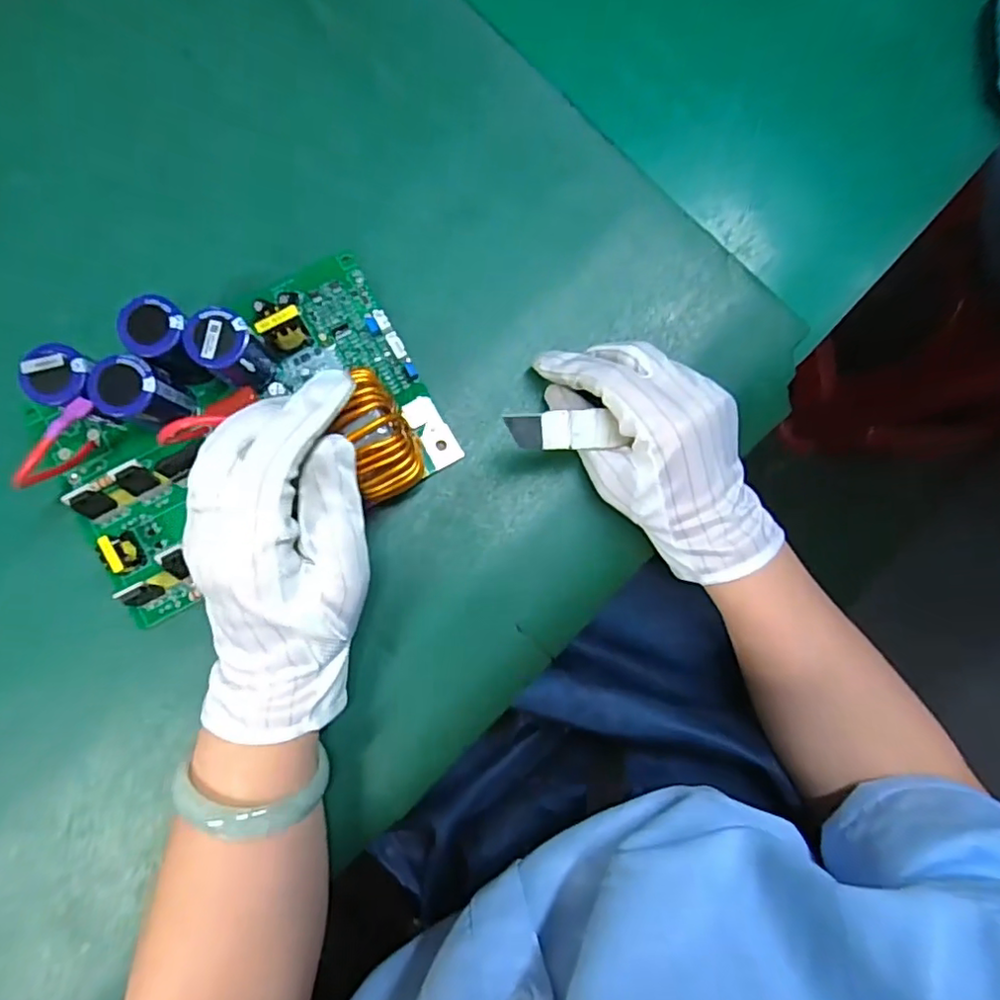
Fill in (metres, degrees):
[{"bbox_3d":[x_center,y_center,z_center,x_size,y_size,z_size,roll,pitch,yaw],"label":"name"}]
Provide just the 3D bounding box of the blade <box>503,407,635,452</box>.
[{"bbox_3d":[0.033,-0.035,0.308,0.065,0.005,0.019,-2,87,-24],"label":"blade"}]

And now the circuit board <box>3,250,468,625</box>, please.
[{"bbox_3d":[-0.133,-0.039,0.305,0.188,0.065,0.130,-30,89,-6],"label":"circuit board"}]

